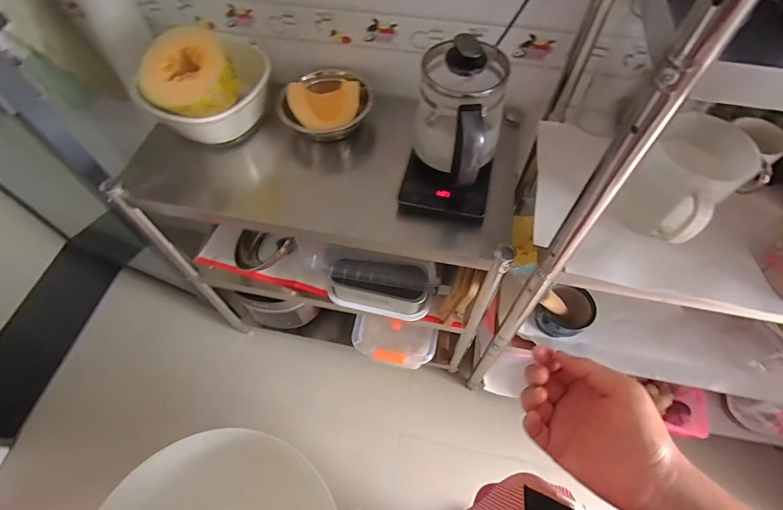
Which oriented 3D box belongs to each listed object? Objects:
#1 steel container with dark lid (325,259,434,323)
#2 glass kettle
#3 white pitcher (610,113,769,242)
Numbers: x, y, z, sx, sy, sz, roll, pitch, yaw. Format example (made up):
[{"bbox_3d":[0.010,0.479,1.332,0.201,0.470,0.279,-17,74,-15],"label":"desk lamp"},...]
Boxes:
[{"bbox_3d":[-0.024,0.078,0.911,0.242,0.124,0.080,8,60,5],"label":"steel container with dark lid"},{"bbox_3d":[0.114,-0.237,0.647,0.139,0.186,0.186,14,61,8],"label":"glass kettle"},{"bbox_3d":[0.454,-0.118,0.612,0.139,0.121,0.141,-31,64,-17],"label":"white pitcher"}]

